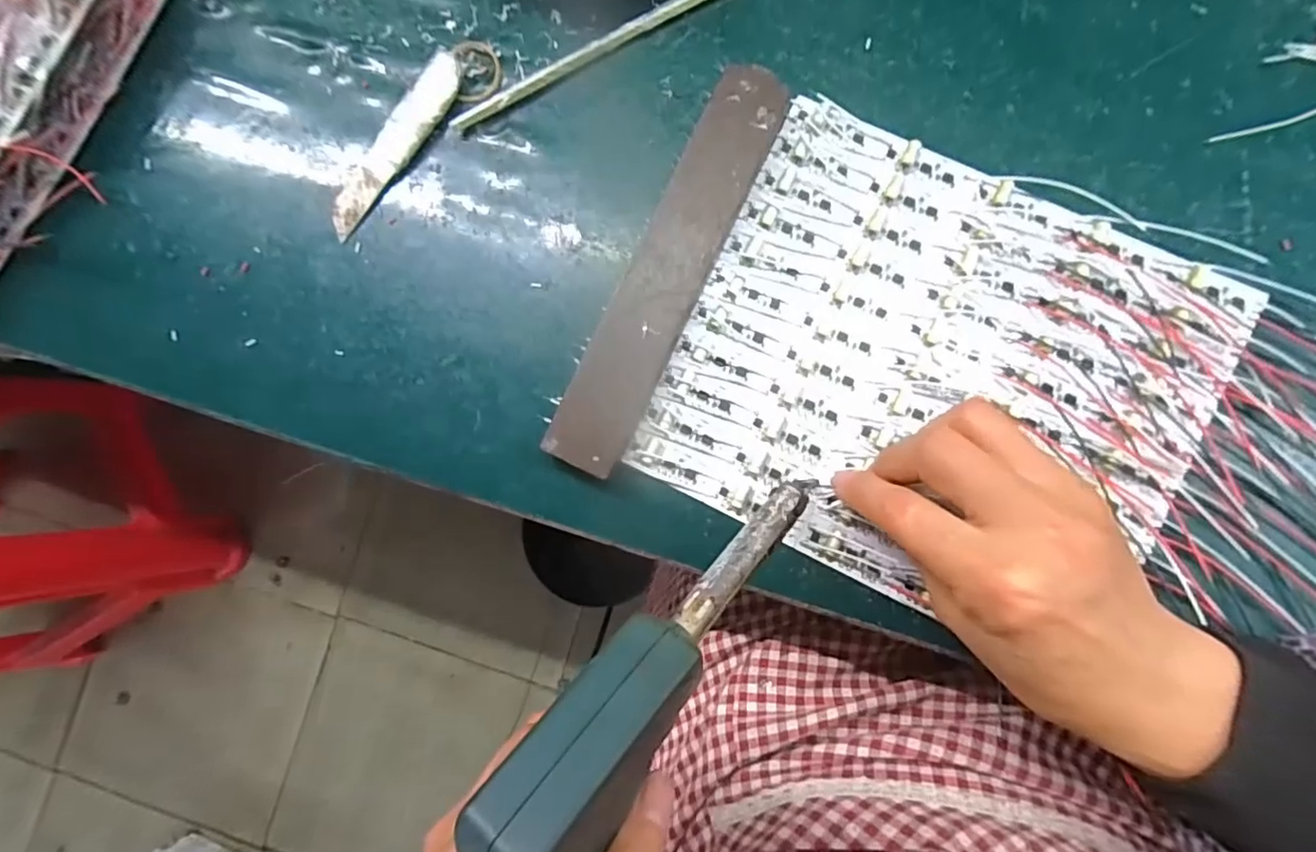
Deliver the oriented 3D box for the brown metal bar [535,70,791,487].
[{"bbox_3d":[0.005,-0.072,0.277,0.035,0.018,0.196,25,87,5],"label":"brown metal bar"}]

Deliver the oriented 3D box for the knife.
[{"bbox_3d":[-0.131,-0.140,0.296,0.024,0.006,0.102,35,88,5],"label":"knife"}]

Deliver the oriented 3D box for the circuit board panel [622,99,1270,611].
[{"bbox_3d":[0.127,-0.024,0.272,0.223,0.008,0.193,25,87,5],"label":"circuit board panel"}]

